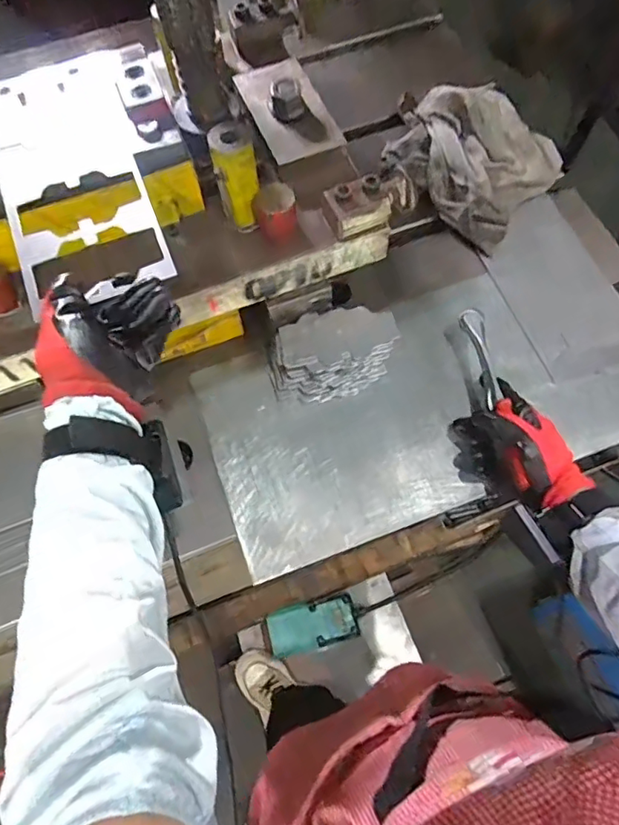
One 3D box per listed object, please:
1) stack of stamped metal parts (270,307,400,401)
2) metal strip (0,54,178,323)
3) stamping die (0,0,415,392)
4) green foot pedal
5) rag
[{"bbox_3d":[0.028,-0.069,0.609,0.149,0.058,0.086,-15,67,-4],"label":"stack of stamped metal parts"},{"bbox_3d":[-0.220,-0.226,0.491,0.127,0.006,0.291,-21,69,-7],"label":"metal strip"},{"bbox_3d":[-0.229,-0.243,0.523,0.599,0.236,0.331,-17,67,-5],"label":"stamping die"},{"bbox_3d":[0.011,0.485,1.217,0.216,0.073,0.102,-4,64,-25],"label":"green foot pedal"},{"bbox_3d":[0.208,-0.344,0.708,0.216,0.066,0.191,37,73,17],"label":"rag"}]

